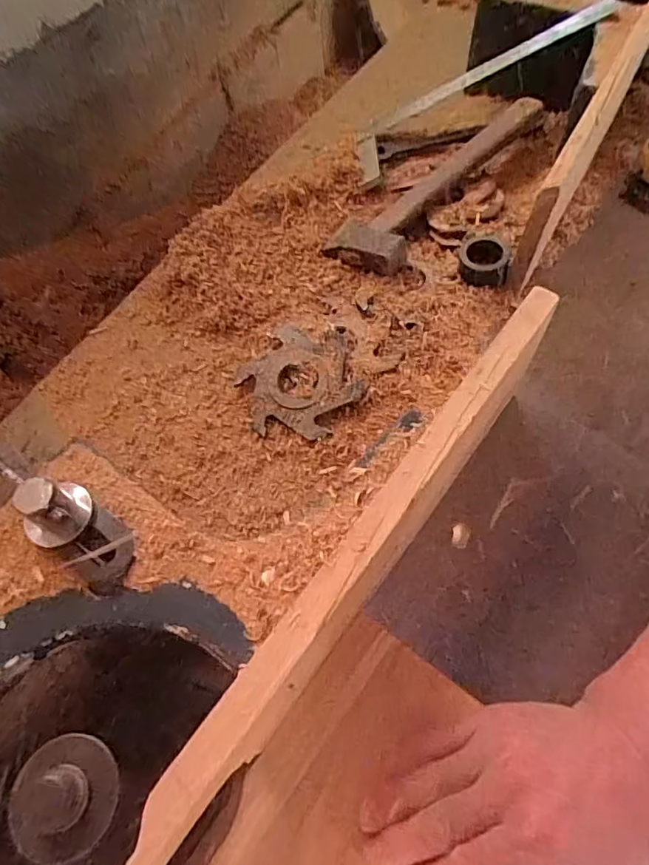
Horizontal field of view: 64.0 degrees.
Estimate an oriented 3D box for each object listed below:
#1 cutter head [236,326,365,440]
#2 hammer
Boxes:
[{"bbox_3d":[-0.021,-0.048,0.464,0.101,0.012,0.110,-1,61,2],"label":"cutter head"},{"bbox_3d":[0.120,-0.285,0.567,0.095,0.057,0.281,36,68,20],"label":"hammer"}]

